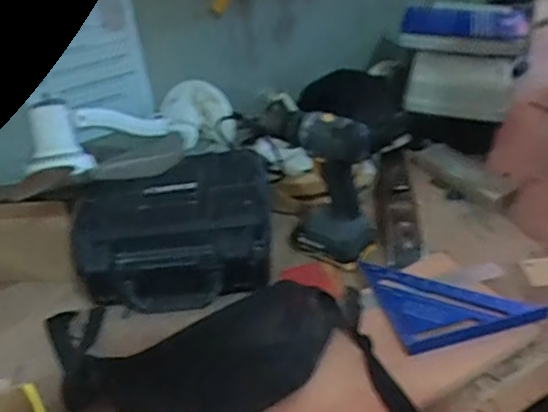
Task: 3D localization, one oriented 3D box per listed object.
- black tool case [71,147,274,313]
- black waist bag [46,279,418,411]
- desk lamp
[{"bbox_3d":[-0.131,0.034,0.823,0.279,0.125,0.194,-11,36,-5],"label":"black tool case"},{"bbox_3d":[-0.055,0.186,0.718,0.484,0.067,0.204,3,51,10],"label":"black waist bag"},{"bbox_3d":[-0.206,-0.121,0.893,0.117,0.106,0.325,25,31,36],"label":"desk lamp"}]

